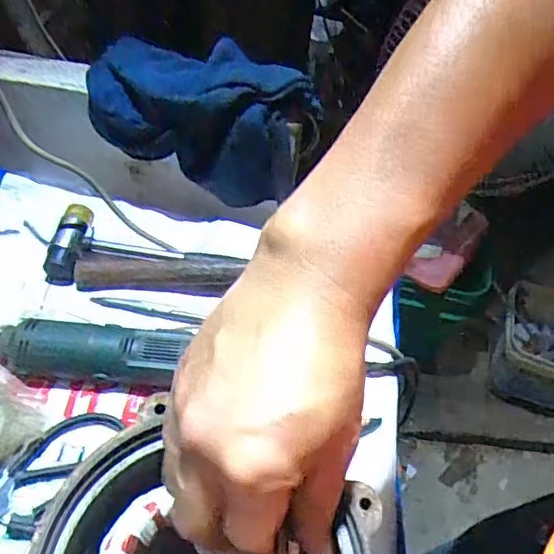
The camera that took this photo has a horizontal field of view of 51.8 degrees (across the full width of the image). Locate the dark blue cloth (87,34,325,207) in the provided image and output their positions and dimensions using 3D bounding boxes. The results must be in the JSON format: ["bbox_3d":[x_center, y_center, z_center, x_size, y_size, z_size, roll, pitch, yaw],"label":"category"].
[{"bbox_3d":[-0.077,-0.166,0.614,0.221,0.144,0.100,9,50,0],"label":"dark blue cloth"}]

